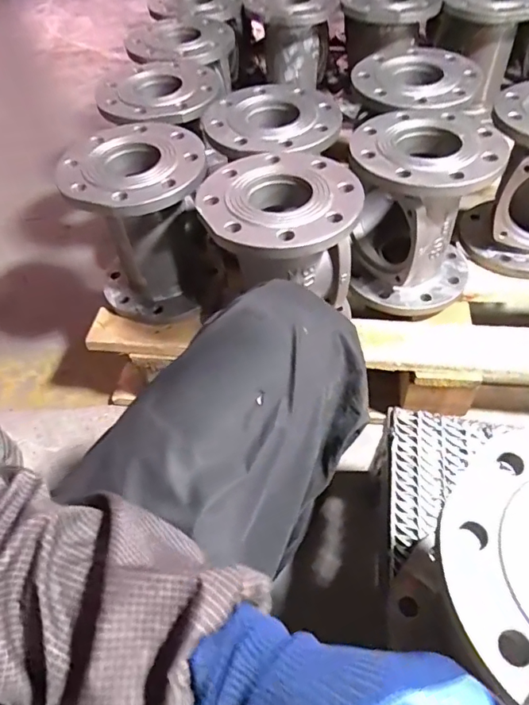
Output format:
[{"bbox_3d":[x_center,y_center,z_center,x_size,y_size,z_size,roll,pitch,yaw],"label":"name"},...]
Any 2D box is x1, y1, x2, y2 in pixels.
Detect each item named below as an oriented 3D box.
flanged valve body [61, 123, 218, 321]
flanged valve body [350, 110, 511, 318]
[{"bbox_3d":[-0.168,-0.178,0.739,0.184,0.239,0.181,-16,54,-9],"label":"flanged valve body"},{"bbox_3d":[0.213,-0.194,0.714,0.190,0.229,0.181,16,55,15],"label":"flanged valve body"}]

